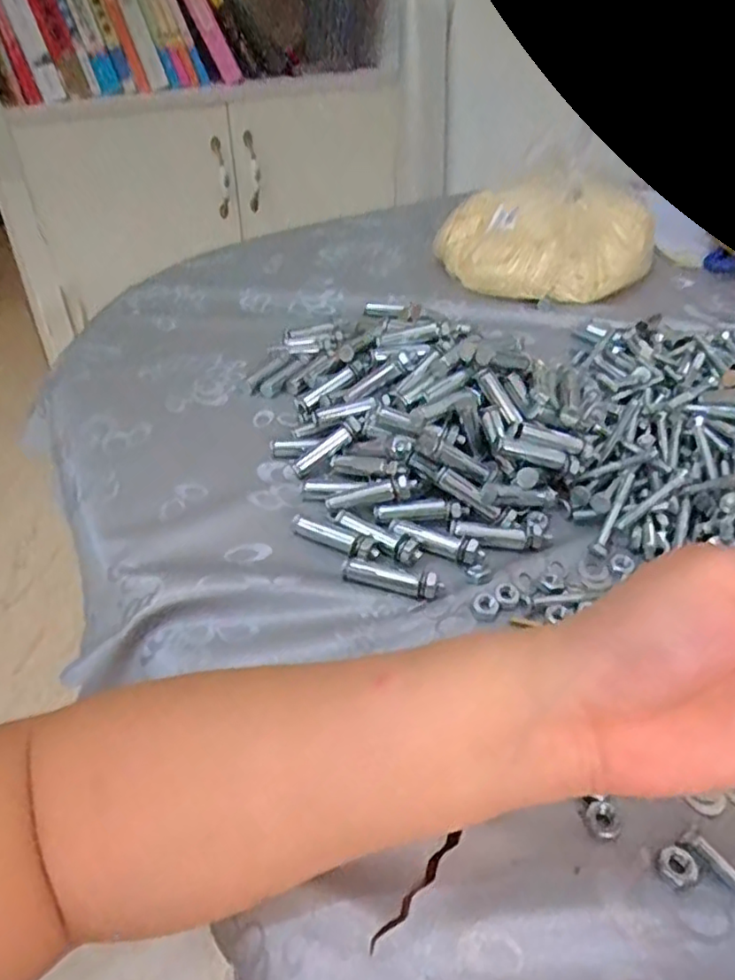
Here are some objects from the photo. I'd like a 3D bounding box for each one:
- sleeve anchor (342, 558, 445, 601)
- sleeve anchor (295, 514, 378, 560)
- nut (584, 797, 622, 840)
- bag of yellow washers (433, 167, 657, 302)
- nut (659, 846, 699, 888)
[{"bbox_3d":[0.013,0.045,0.338,0.052,0.010,0.016,13,44,15],"label":"sleeve anchor"},{"bbox_3d":[-0.018,0.025,0.360,0.054,0.010,0.016,26,48,26],"label":"sleeve anchor"},{"bbox_3d":[0.093,0.129,0.254,0.014,0.004,0.014,0,42,0],"label":"nut"},{"bbox_3d":[0.175,-0.242,0.604,0.200,0.086,0.126,-4,42,-4],"label":"bag of yellow washers"},{"bbox_3d":[0.116,0.139,0.240,0.011,0.006,0.013,-20,45,-20],"label":"nut"}]

